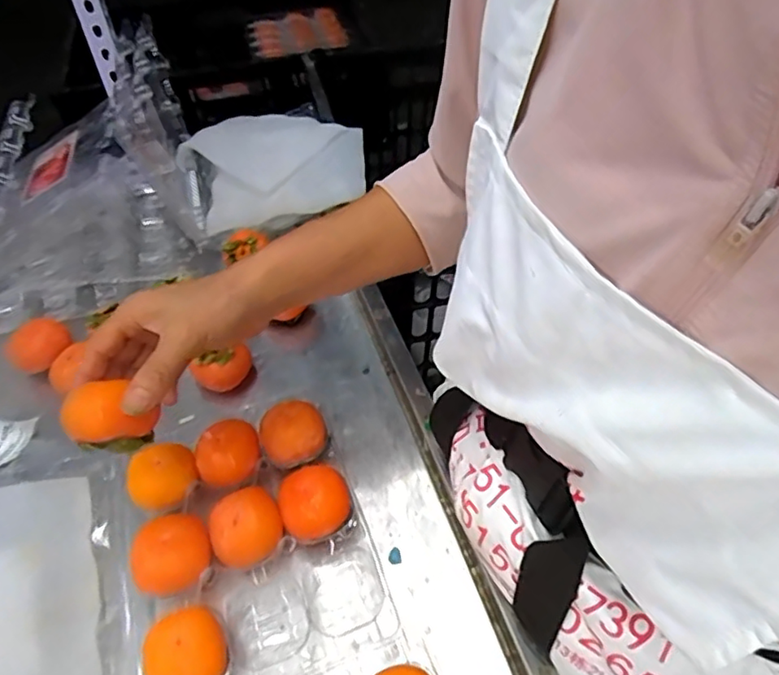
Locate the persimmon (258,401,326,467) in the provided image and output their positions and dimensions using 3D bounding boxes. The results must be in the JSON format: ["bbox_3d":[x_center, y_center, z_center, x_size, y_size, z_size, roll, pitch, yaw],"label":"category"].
[{"bbox_3d":[-0.082,0.085,0.491,0.054,0.047,0.053,-25,53,-16],"label":"persimmon"}]

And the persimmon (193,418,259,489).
[{"bbox_3d":[-0.132,0.101,0.474,0.049,0.048,0.045,-2,50,2],"label":"persimmon"}]

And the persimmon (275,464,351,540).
[{"bbox_3d":[-0.058,0.132,0.446,0.051,0.042,0.055,-2,50,2],"label":"persimmon"}]

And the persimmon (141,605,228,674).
[{"bbox_3d":[-0.133,0.212,0.380,0.048,0.043,0.051,-2,50,2],"label":"persimmon"}]

